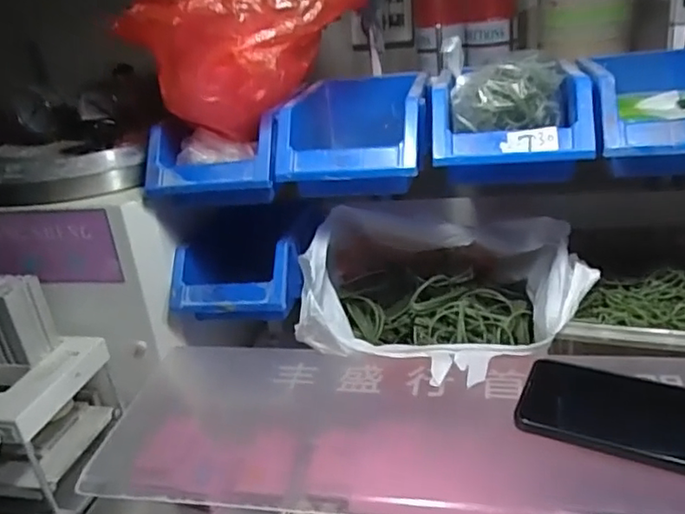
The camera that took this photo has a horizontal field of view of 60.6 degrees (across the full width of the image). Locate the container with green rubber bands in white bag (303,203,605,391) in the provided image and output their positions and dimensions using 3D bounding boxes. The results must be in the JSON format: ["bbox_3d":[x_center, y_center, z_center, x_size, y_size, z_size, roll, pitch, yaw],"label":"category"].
[{"bbox_3d":[0.095,0.036,0.575,0.267,0.113,0.221,3,25,19],"label":"container with green rubber bands in white bag"}]

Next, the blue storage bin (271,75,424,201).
[{"bbox_3d":[0.016,-0.119,0.568,0.122,0.076,0.183,0,24,12],"label":"blue storage bin"}]

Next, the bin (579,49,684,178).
[{"bbox_3d":[0.281,-0.129,0.499,0.132,0.068,0.194,3,25,19],"label":"bin"}]

